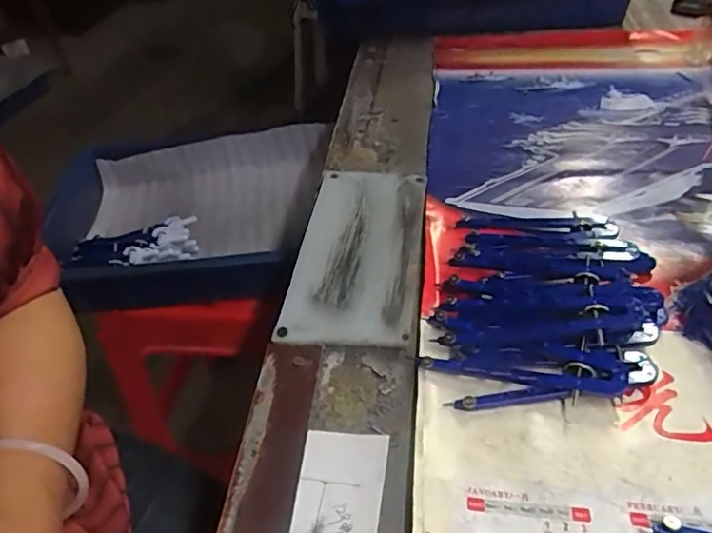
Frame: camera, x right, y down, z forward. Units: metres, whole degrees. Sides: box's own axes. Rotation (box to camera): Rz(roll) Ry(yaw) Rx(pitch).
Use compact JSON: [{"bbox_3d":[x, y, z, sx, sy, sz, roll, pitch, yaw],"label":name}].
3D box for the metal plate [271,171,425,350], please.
[{"bbox_3d":[0.004,-0.016,0.449,0.094,0.007,0.196,3,42,7],"label":"metal plate"}]

